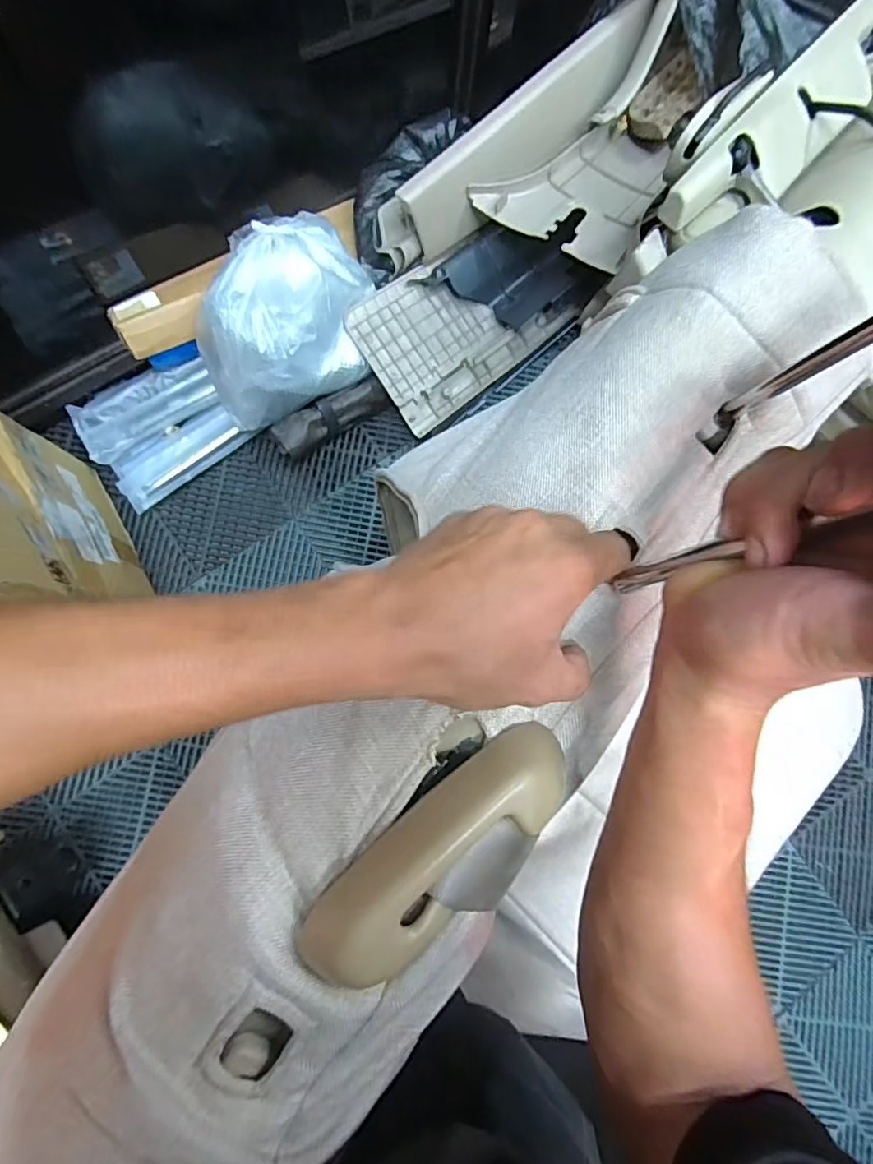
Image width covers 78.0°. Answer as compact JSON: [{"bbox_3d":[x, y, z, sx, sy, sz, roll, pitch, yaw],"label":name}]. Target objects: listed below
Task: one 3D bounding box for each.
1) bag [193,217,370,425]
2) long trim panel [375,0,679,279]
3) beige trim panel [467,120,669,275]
[{"bbox_3d":[-0.246,-0.427,0.881,0.285,0.179,0.230,-23,83,-6],"label":"bag"},{"bbox_3d":[0.136,-0.734,0.889,0.580,0.111,0.122,-39,85,4],"label":"long trim panel"},{"bbox_3d":[0.245,-0.681,0.920,0.268,0.059,0.290,34,81,2],"label":"beige trim panel"}]

